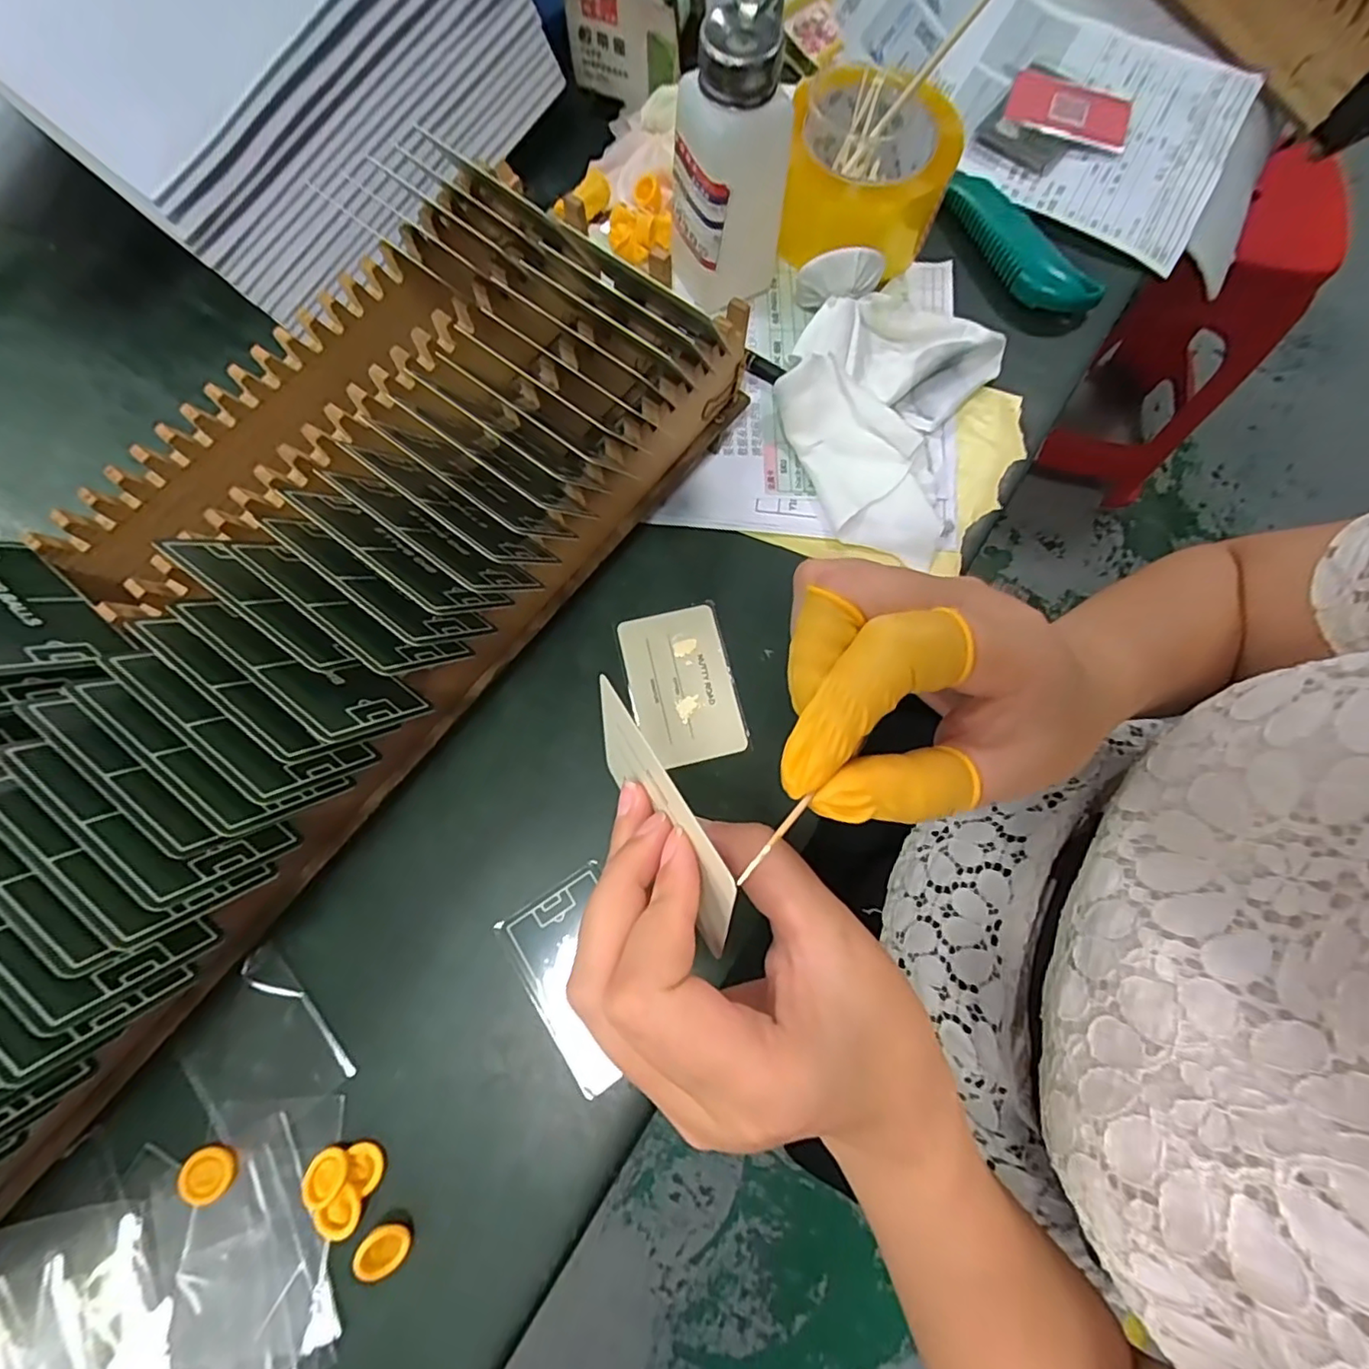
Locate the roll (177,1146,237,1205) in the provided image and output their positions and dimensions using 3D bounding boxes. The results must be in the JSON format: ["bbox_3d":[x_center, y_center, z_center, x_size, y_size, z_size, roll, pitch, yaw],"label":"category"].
[{"bbox_3d":[-0.205,0.211,0.257,0.021,0.004,0.020,6,67,-15],"label":"roll"}]

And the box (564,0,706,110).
[{"bbox_3d":[-0.028,-0.424,0.384,0.082,0.060,0.054,24,75,5],"label":"box"}]

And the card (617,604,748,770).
[{"bbox_3d":[-0.003,0.000,0.325,0.053,0.004,0.084,-12,75,-5],"label":"card"}]

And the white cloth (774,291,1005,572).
[{"bbox_3d":[0.115,-0.163,0.355,0.116,0.032,0.156,21,75,4],"label":"white cloth"}]

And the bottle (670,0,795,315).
[{"bbox_3d":[0.026,-0.287,0.318,0.064,0.141,0.061,5,75,0],"label":"bottle"}]

